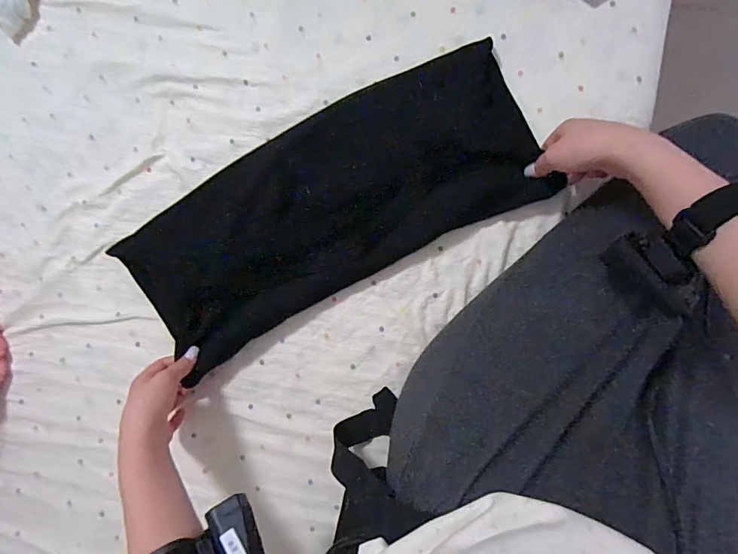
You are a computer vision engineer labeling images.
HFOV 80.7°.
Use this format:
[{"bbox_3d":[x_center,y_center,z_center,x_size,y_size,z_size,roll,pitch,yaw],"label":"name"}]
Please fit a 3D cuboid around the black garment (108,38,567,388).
[{"bbox_3d":[-0.049,-0.077,0.505,0.477,0.043,0.185,-28,83,5],"label":"black garment"}]

